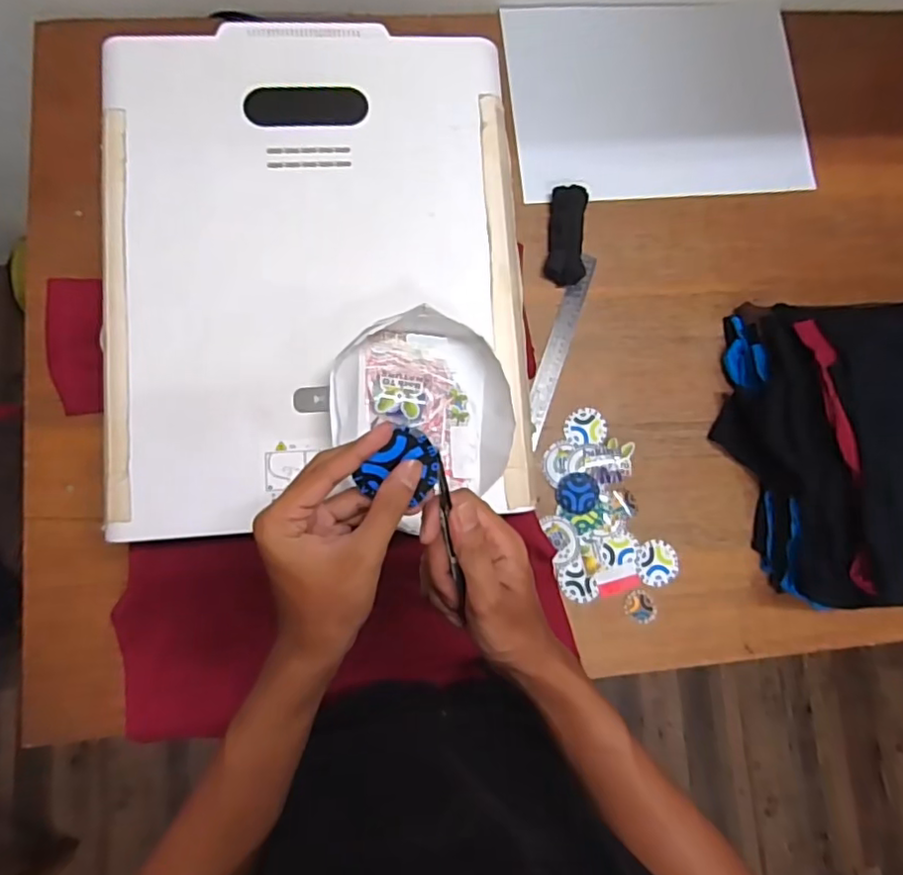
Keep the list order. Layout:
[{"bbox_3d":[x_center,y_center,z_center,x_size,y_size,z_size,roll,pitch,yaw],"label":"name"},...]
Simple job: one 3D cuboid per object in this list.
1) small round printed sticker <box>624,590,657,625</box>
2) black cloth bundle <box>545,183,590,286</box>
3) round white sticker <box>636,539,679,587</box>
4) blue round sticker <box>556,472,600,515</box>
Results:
[{"bbox_3d":[0.232,0.206,0.732,0.043,0.004,0.037,44,81,2],"label":"small round printed sticker"},{"bbox_3d":[0.152,-0.264,0.778,0.048,0.030,0.130,6,82,-4],"label":"black cloth bundle"},{"bbox_3d":[0.254,0.155,0.741,0.052,0.004,0.055,1,82,-4],"label":"round white sticker"},{"bbox_3d":[0.157,0.070,0.744,0.051,0.006,0.050,1,82,-4],"label":"blue round sticker"}]

